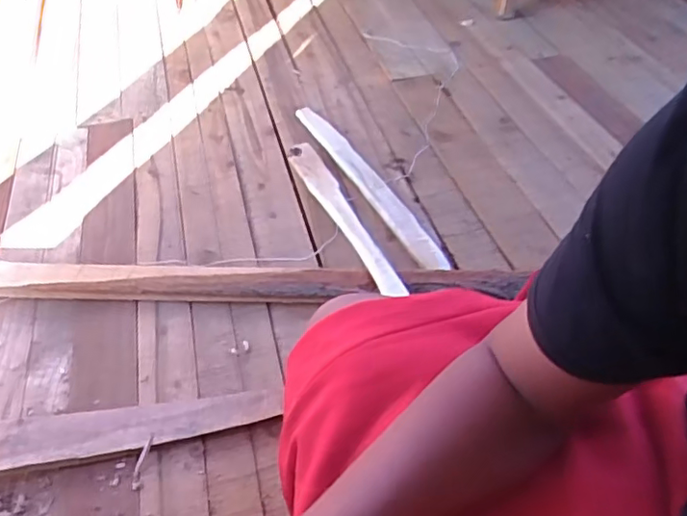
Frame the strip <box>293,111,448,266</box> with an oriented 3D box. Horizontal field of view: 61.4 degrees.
[{"bbox_3d":[0.036,-0.137,0.950,0.050,0.017,0.449,-19,48,-17],"label":"strip"}]

